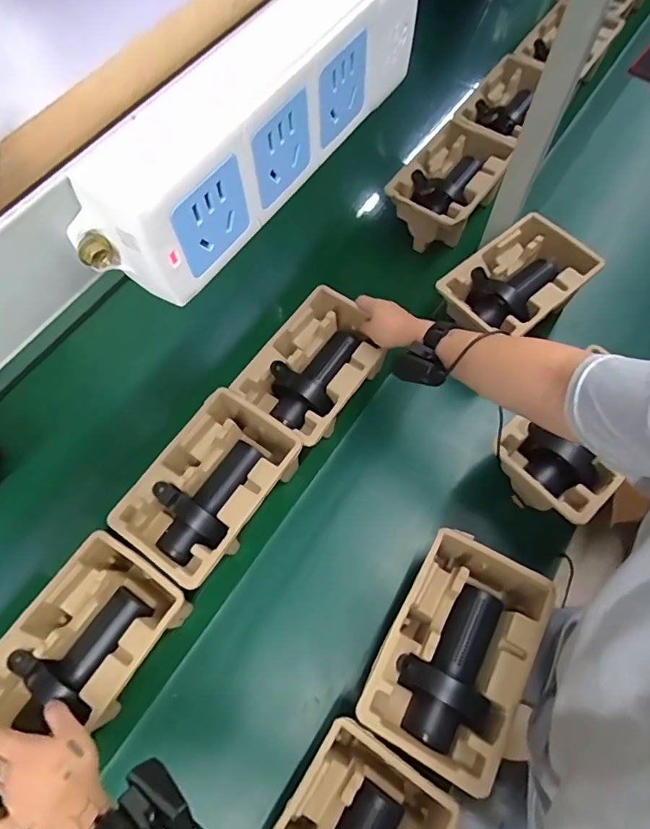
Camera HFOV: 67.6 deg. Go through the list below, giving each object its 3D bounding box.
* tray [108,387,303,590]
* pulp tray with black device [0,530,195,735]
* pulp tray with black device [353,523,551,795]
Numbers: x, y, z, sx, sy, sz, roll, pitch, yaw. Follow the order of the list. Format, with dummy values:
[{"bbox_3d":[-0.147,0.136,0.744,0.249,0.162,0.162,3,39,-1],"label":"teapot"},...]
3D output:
[{"bbox_3d":[-0.152,0.100,0.662,0.156,0.090,0.226,36,72,14],"label":"tray"},{"bbox_3d":[-0.279,0.271,0.575,0.149,0.082,0.217,31,71,12],"label":"pulp tray with black device"},{"bbox_3d":[0.150,0.273,0.571,0.147,0.096,0.229,27,70,11],"label":"pulp tray with black device"}]

